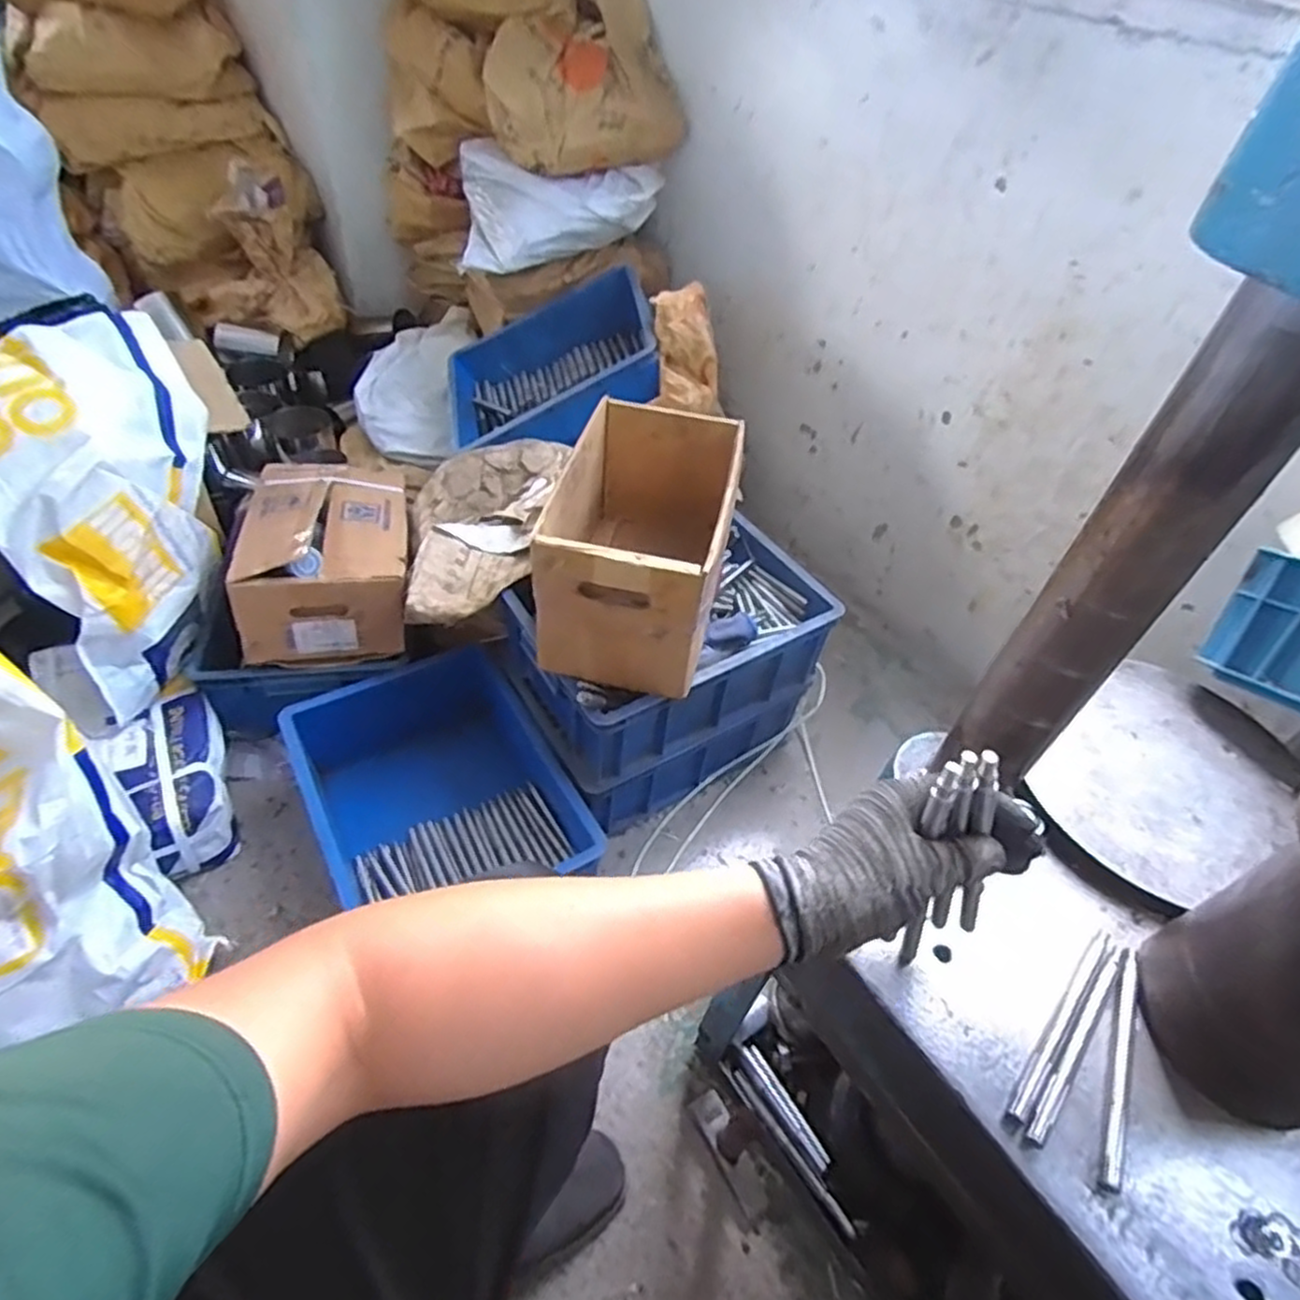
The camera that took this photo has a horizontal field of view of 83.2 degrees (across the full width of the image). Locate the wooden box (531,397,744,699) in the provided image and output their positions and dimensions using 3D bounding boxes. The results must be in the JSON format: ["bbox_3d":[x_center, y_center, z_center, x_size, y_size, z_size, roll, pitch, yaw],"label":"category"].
[{"bbox_3d":[-0.008,-0.130,0.921,0.189,0.208,0.313,13,47,4],"label":"wooden box"}]

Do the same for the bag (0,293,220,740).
[{"bbox_3d":[-0.717,-0.175,0.971,0.295,0.392,0.351,-22,54,-25],"label":"bag"}]

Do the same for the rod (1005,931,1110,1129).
[{"bbox_3d":[0.284,0.255,0.503,0.011,0.007,0.162,38,53,25],"label":"rod"}]

